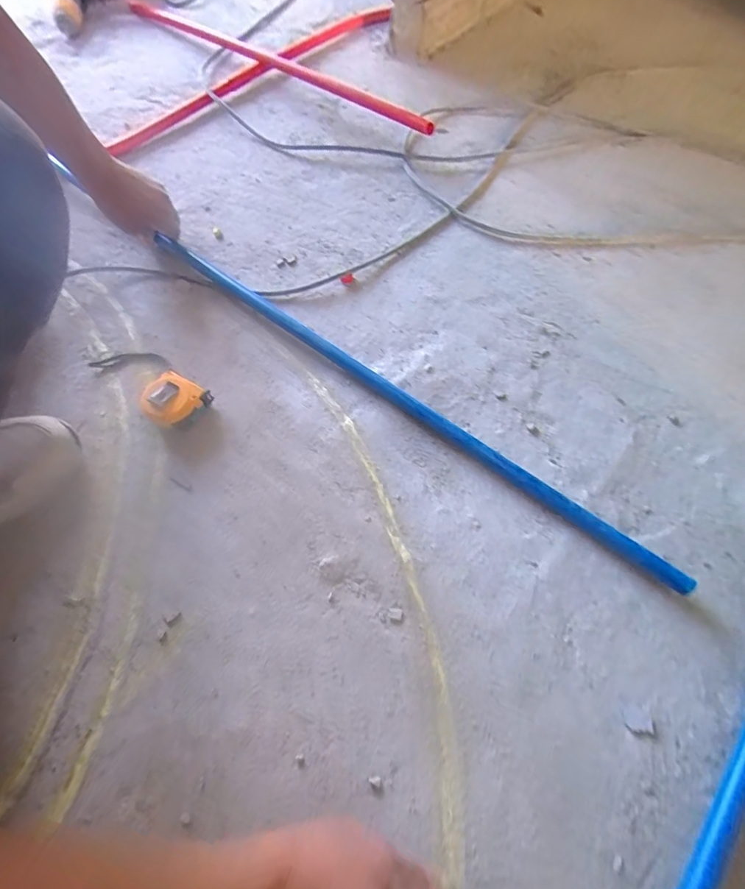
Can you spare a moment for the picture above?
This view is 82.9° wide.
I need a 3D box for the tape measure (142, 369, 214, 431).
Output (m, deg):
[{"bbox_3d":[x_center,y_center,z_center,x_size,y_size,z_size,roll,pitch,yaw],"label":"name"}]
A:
[{"bbox_3d":[-0.240,-0.050,0.514,0.064,0.043,0.065,19,66,10],"label":"tape measure"}]

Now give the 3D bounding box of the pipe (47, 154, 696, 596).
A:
[{"bbox_3d":[-0.010,-0.088,0.541,0.824,0.022,0.018,36,69,18],"label":"pipe"}]

